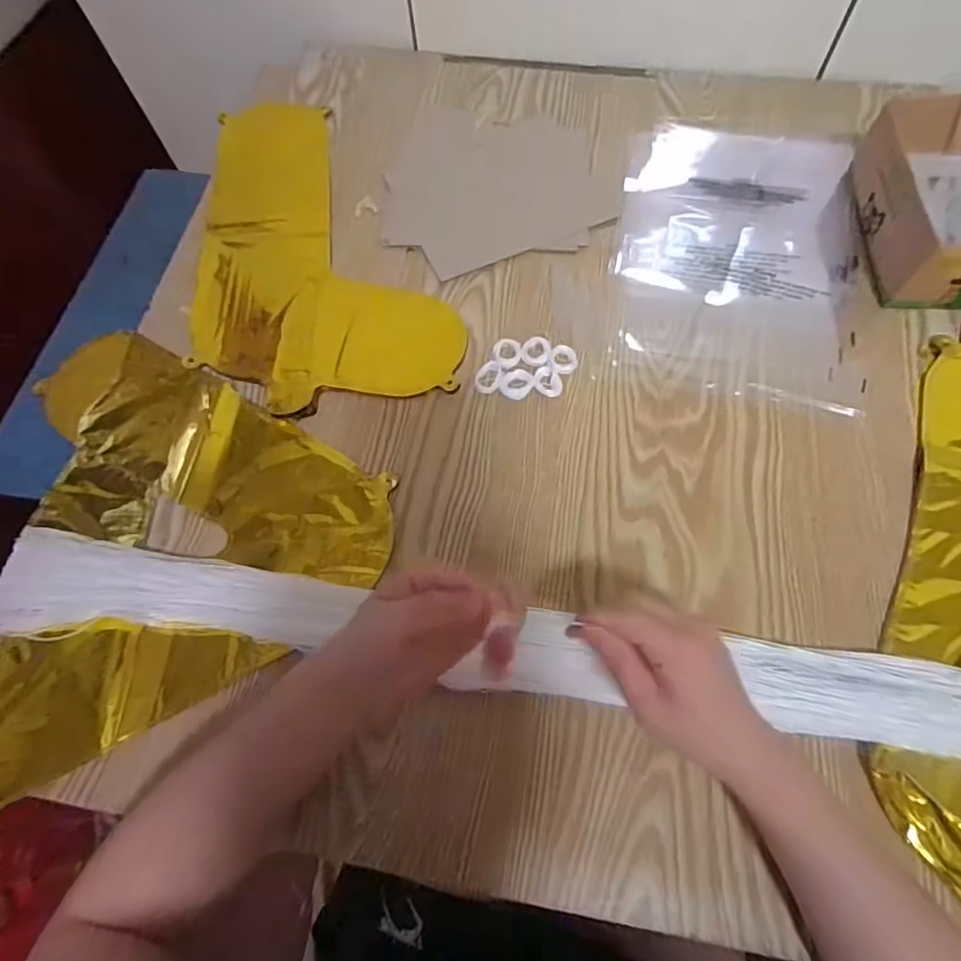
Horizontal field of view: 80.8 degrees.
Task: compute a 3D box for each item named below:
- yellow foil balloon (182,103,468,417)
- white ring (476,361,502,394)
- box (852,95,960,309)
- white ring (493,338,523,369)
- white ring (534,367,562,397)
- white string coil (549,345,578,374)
[{"bbox_3d":[-0.161,-0.240,0.551,0.229,0.008,0.390,-11,66,-2],"label":"yellow foil balloon"},{"bbox_3d":[0.007,-0.088,0.478,0.020,0.006,0.030,10,67,7],"label":"white ring"},{"bbox_3d":[0.413,-0.237,0.487,0.130,0.065,0.179,4,67,5],"label":"box"},{"bbox_3d":[0.023,-0.109,0.485,0.024,0.004,0.031,-5,66,1],"label":"white ring"},{"bbox_3d":[0.056,-0.082,0.472,0.021,0.005,0.026,-36,70,-12],"label":"white ring"},{"bbox_3d":[0.070,-0.102,0.480,0.023,0.008,0.028,-1,67,2],"label":"white string coil"}]

